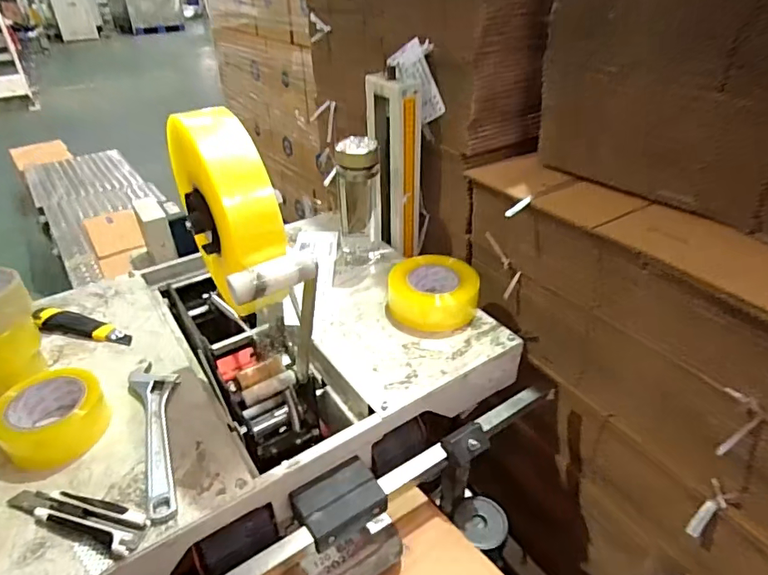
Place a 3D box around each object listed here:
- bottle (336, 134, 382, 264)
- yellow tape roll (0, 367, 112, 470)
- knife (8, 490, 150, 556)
[{"bbox_3d":[-0.045,-0.141,0.881,0.082,0.228,0.065,0,34,-1],"label":"bottle"},{"bbox_3d":[-0.398,0.154,0.599,0.109,0.064,0.109,0,34,0],"label":"yellow tape roll"},{"bbox_3d":[-0.316,0.231,0.510,0.157,0.021,0.037,11,36,15],"label":"knife"}]

